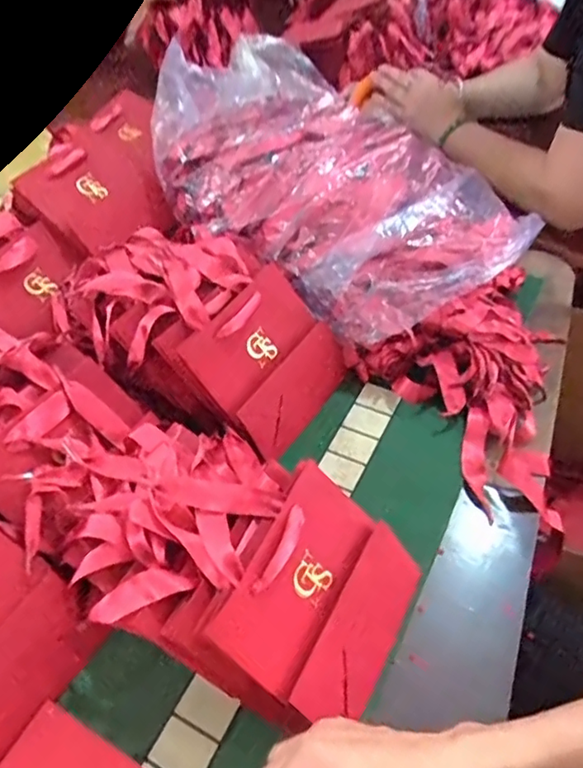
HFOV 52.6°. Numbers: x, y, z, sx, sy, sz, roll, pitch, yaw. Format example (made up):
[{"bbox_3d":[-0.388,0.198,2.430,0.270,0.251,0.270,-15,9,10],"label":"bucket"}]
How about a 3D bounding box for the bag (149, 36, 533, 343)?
[{"bbox_3d":[0.051,-0.243,0.662,0.278,0.128,0.423,-37,56,-27],"label":"bag"}]

